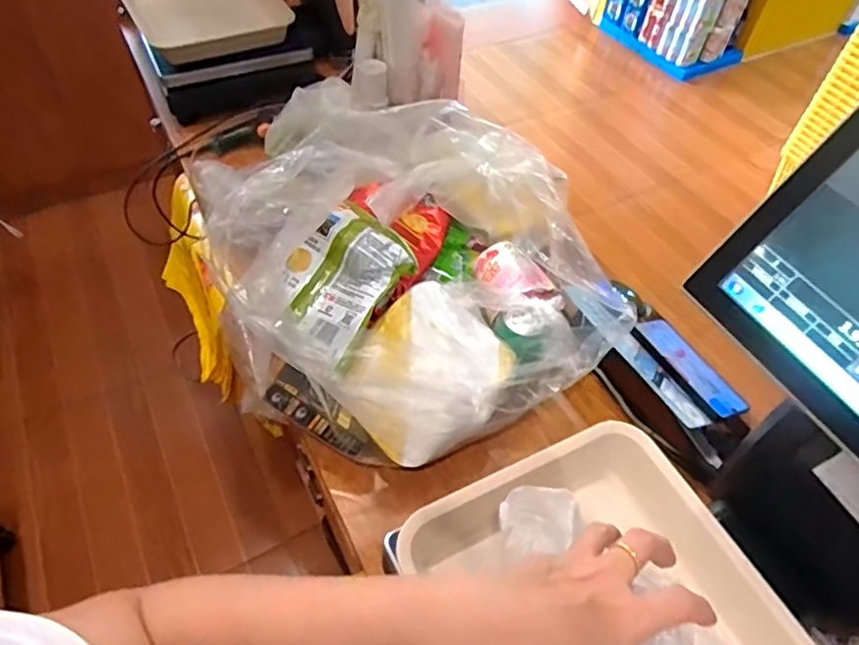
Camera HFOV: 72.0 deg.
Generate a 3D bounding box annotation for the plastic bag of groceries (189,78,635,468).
[{"bbox_3d":[-0.019,-0.079,0.673,0.382,0.226,0.375,-18,55,-16],"label":"plastic bag of groceries"}]

